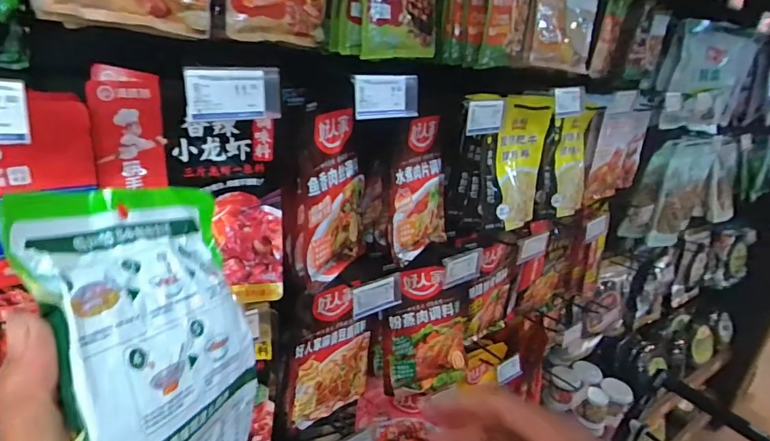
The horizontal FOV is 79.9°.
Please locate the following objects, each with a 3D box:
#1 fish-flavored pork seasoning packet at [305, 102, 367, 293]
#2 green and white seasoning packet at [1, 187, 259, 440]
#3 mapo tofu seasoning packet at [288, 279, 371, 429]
[{"bbox_3d":[-0.059,-0.041,0.610,0.014,0.224,0.155,8,21,23],"label":"fish-flavored pork seasoning packet"},{"bbox_3d":[-0.116,0.083,0.253,0.031,0.204,0.140,-12,1,14],"label":"green and white seasoning packet"},{"bbox_3d":[-0.074,0.192,0.691,0.035,0.229,0.159,24,27,33],"label":"mapo tofu seasoning packet"}]

